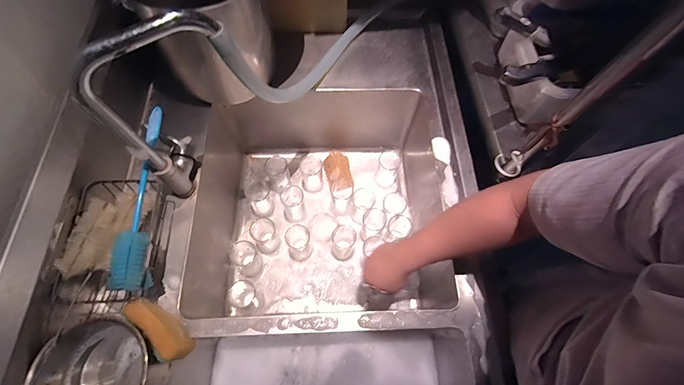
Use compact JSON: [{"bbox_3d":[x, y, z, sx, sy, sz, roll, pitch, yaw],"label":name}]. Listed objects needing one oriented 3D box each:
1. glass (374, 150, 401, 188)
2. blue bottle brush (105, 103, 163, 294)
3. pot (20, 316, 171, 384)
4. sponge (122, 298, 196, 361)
[{"bbox_3d":[0.130,-0.069,0.924,0.067,0.097,0.070,18,67,5],"label":"glass"},{"bbox_3d":[-0.344,0.005,0.527,0.066,0.060,0.306,-3,66,-4],"label":"blue bottle brush"},{"bbox_3d":[-0.343,0.262,0.454,0.145,0.096,0.136,1,66,-2],"label":"pot"},{"bbox_3d":[-0.281,0.209,0.487,0.110,0.053,0.034,38,70,13],"label":"sponge"}]

